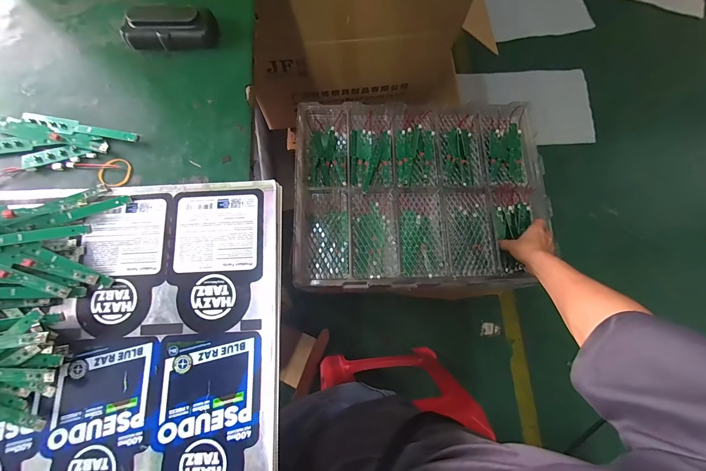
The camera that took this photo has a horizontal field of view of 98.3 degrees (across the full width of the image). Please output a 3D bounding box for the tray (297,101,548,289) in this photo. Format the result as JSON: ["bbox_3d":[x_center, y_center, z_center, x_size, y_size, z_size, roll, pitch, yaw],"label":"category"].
[{"bbox_3d":[0.151,-0.109,0.691,0.542,0.032,0.434,-1,75,-1],"label":"tray"}]

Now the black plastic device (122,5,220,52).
[{"bbox_3d":[-0.225,-0.254,0.374,0.106,0.026,0.043,-3,75,-2],"label":"black plastic device"}]

